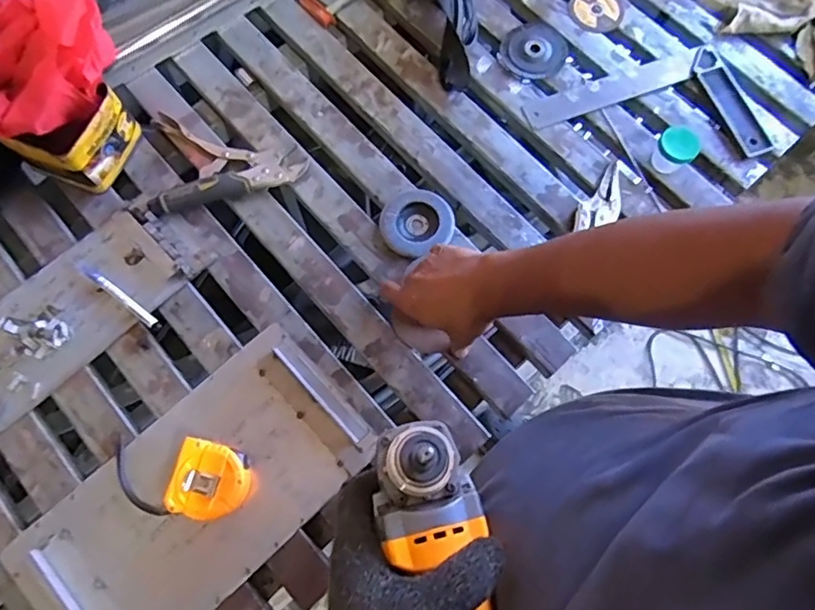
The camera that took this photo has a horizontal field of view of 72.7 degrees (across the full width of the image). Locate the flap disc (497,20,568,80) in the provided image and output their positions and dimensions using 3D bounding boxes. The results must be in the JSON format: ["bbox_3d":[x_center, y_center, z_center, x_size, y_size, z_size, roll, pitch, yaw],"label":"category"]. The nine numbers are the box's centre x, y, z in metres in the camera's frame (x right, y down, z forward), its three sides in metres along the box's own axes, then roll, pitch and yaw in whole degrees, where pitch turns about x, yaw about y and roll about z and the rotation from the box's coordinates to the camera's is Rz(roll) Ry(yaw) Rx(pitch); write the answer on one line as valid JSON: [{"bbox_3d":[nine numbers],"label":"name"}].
[{"bbox_3d":[0.186,-0.376,0.812,0.093,0.011,0.100,0,73,-1],"label":"flap disc"}]

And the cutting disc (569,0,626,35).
[{"bbox_3d":[0.288,-0.452,0.841,0.083,0.006,0.084,0,73,-1],"label":"cutting disc"}]

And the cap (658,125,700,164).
[{"bbox_3d":[0.355,-0.209,0.721,0.051,0.013,0.050,0,73,-1],"label":"cap"}]

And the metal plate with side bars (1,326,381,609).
[{"bbox_3d":[-0.232,0.213,0.617,0.377,0.015,0.200,-42,78,-13],"label":"metal plate with side bars"}]

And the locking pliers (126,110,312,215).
[{"bbox_3d":[-0.240,-0.179,0.729,0.208,0.028,0.145,3,73,0],"label":"locking pliers"}]

